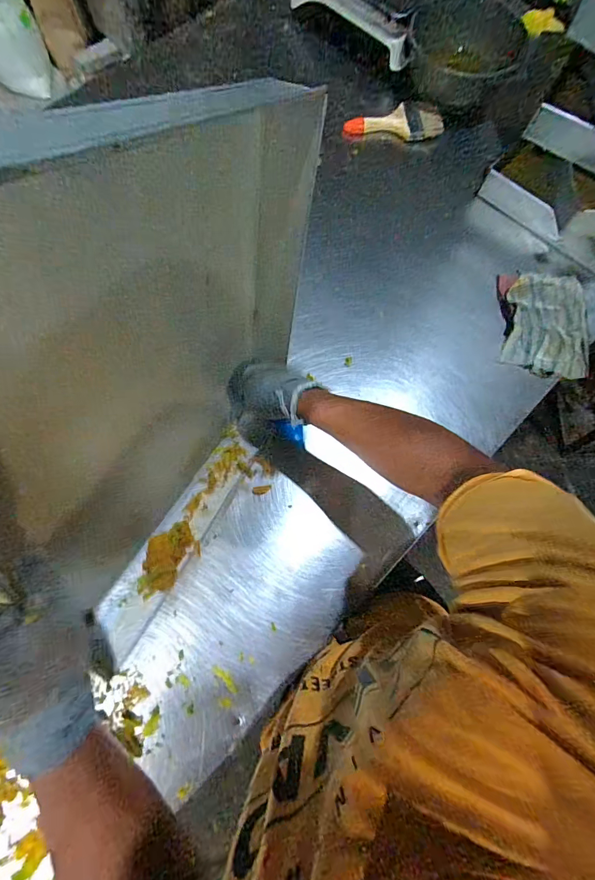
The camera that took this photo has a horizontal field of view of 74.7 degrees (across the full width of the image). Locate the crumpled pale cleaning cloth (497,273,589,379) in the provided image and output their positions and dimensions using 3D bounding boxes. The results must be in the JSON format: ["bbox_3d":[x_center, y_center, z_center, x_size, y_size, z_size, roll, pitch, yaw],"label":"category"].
[{"bbox_3d":[0.492,-0.236,0.779,0.179,0.034,0.231,10,74,1],"label":"crumpled pale cleaning cloth"}]

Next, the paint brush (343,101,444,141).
[{"bbox_3d":[0.215,-0.731,0.887,0.217,0.027,0.098,-2,75,-2],"label":"paint brush"}]

